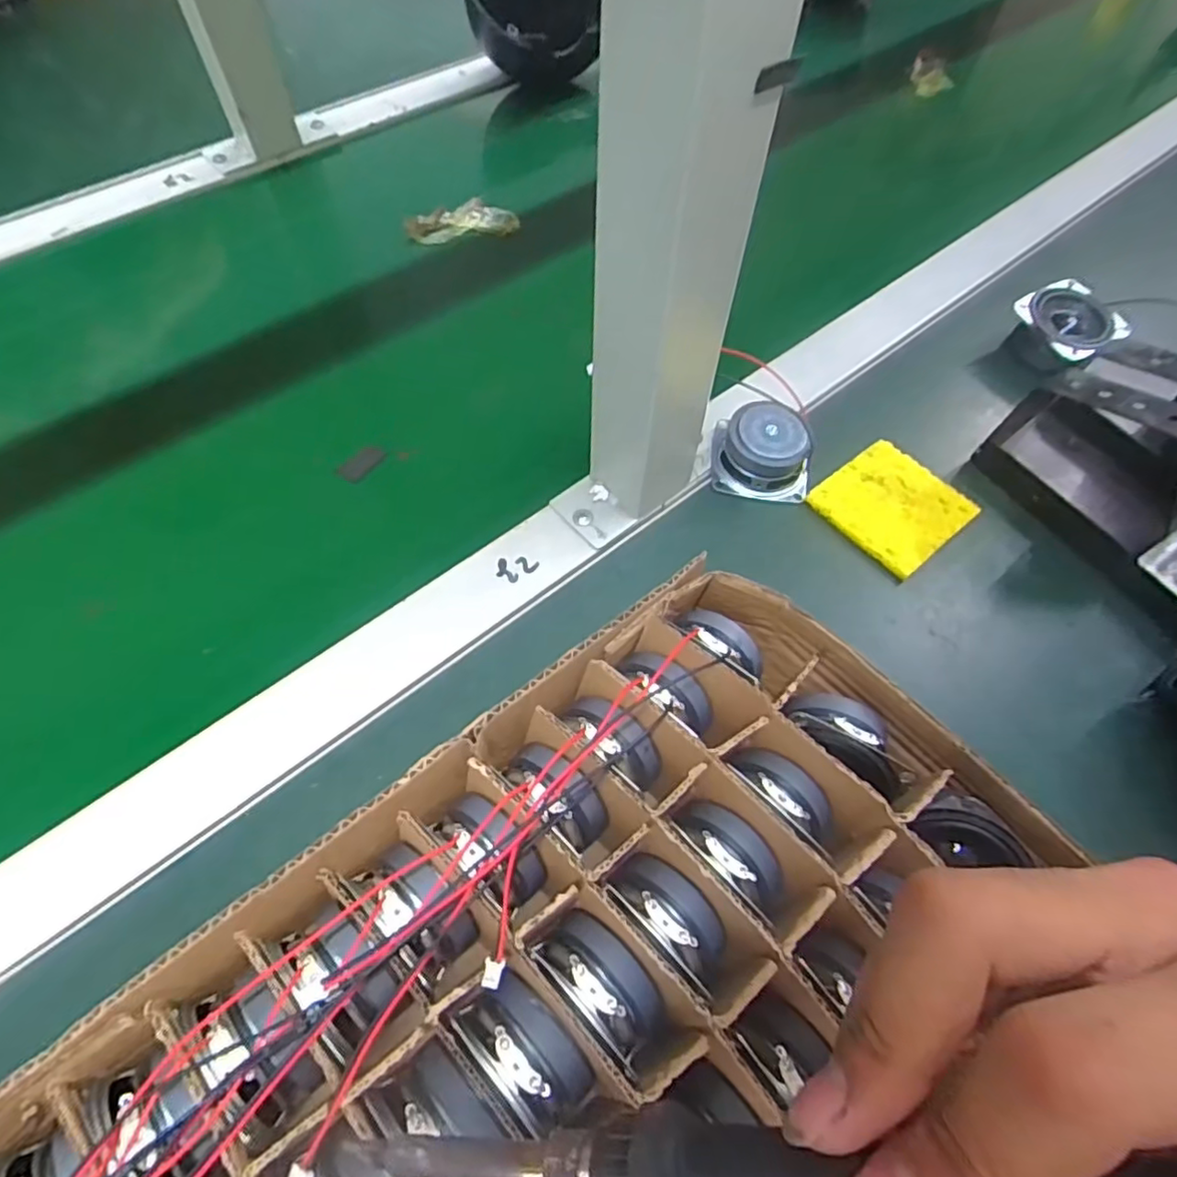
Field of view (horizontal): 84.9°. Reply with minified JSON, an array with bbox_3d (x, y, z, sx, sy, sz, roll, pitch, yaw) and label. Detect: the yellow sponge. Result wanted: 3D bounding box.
[{"bbox_3d":[0.163,-0.045,0.343,0.064,0.008,0.064,-36,68,-19],"label":"yellow sponge"}]

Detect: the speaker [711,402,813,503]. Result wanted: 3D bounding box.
[{"bbox_3d":[0.095,-0.075,0.346,0.051,0.029,0.045,7,61,3],"label":"speaker"}]

